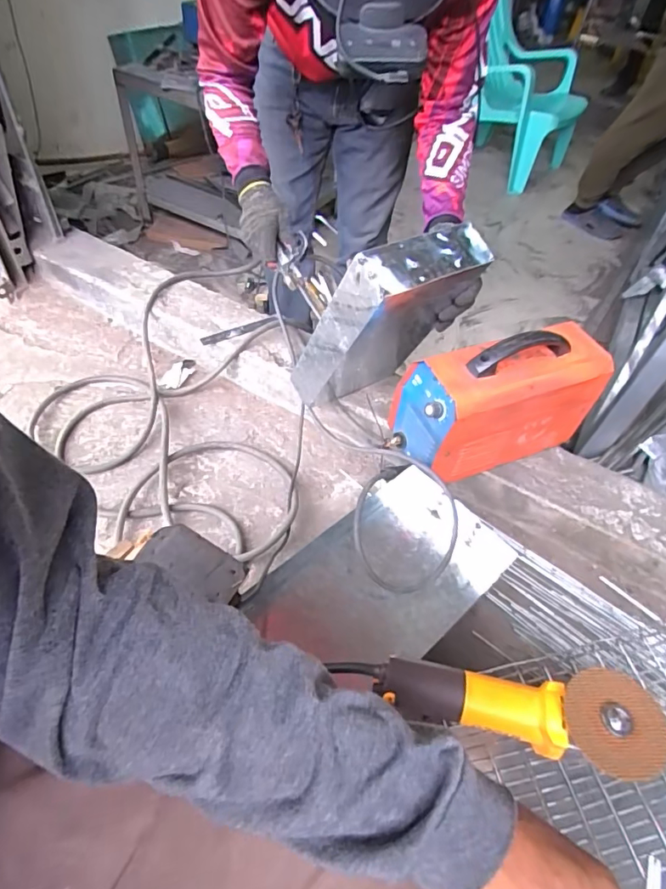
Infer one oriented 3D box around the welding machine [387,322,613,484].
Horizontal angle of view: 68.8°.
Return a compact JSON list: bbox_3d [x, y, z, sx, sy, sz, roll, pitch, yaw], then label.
[{"bbox_3d":[0.279,-0.081,0.846,0.314,0.230,0.173,-17,55,-19],"label":"welding machine"}]

